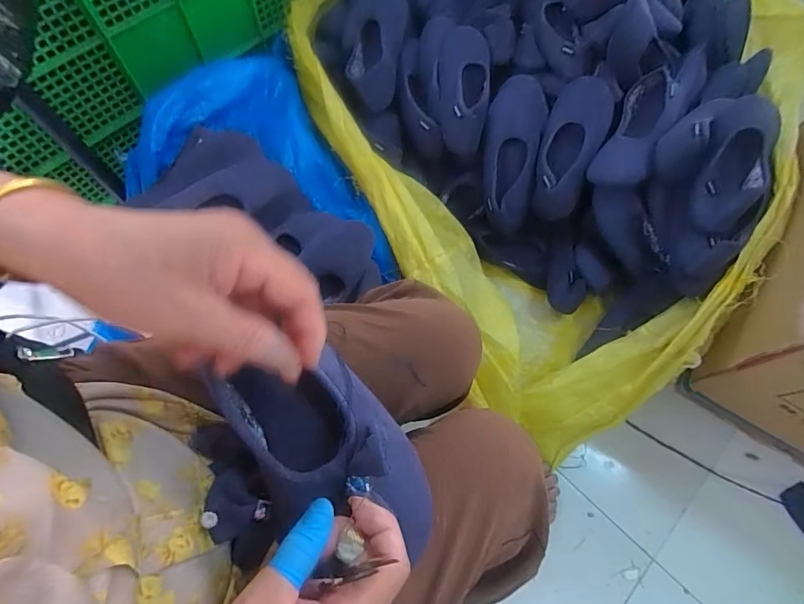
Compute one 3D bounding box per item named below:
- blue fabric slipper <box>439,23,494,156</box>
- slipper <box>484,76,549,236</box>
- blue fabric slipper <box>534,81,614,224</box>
[{"bbox_3d":[0.113,-0.396,0.823,0.103,0.079,0.219,12,69,2],"label":"blue fabric slipper"},{"bbox_3d":[0.208,-0.273,0.819,0.109,0.080,0.288,3,101,-1],"label":"slipper"},{"bbox_3d":[0.305,-0.278,0.802,0.101,0.058,0.257,17,99,4],"label":"blue fabric slipper"}]

